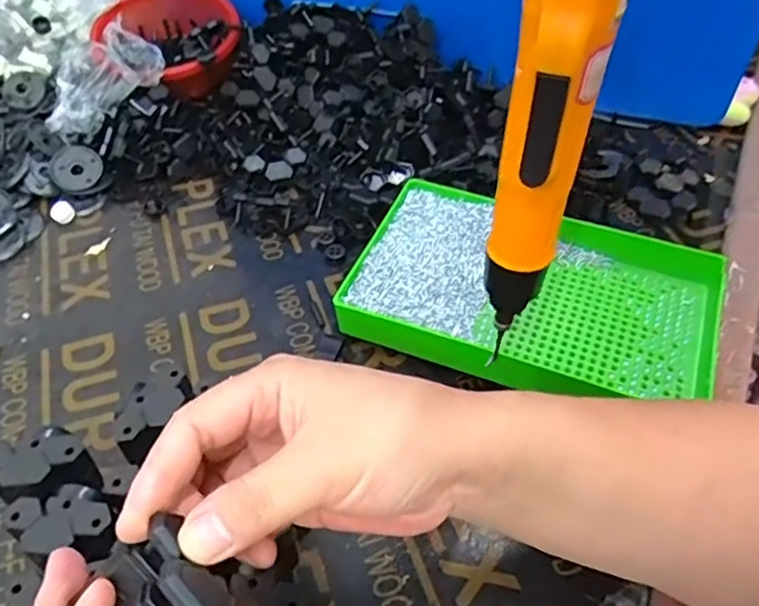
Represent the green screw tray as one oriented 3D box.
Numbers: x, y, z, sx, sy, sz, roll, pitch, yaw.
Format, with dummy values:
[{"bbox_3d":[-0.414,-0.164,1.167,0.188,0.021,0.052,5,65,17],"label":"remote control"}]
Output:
[{"bbox_3d":[0.110,-0.002,0.470,0.249,0.042,0.149,16,50,15],"label":"green screw tray"}]

